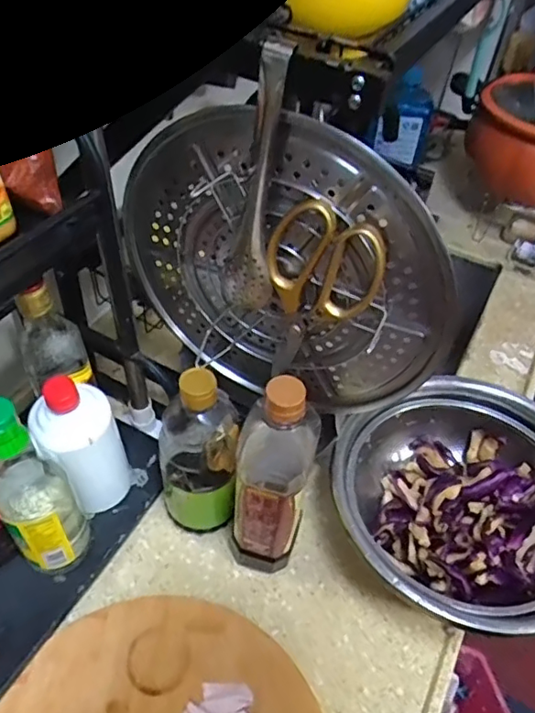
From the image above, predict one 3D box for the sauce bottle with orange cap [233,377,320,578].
[{"bbox_3d":[0.005,0.122,0.550,0.063,0.276,0.073,14,48,8],"label":"sauce bottle with orange cap"}]

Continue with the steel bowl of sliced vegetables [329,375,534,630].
[{"bbox_3d":[0.217,0.173,0.633,0.284,0.114,0.266,3,47,-3],"label":"steel bowl of sliced vegetables"}]

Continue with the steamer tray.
[{"bbox_3d":[0.007,-0.068,0.500,0.305,0.281,0.031,18,48,11],"label":"steamer tray"}]

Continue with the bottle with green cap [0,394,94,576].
[{"bbox_3d":[-0.207,0.125,0.508,0.064,0.242,0.050,-22,53,-23],"label":"bottle with green cap"}]

